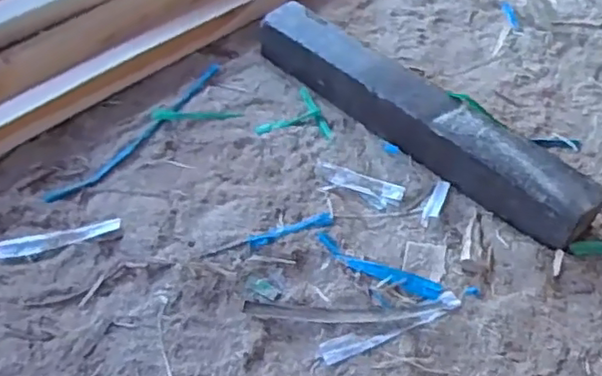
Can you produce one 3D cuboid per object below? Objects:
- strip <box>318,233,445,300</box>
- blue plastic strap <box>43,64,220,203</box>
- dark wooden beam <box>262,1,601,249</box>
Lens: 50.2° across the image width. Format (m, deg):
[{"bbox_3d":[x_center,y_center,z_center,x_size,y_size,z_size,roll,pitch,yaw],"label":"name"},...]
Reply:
[{"bbox_3d":[0.112,0.118,0.955,0.202,0.011,0.038,22,54,22],"label":"strip"},{"bbox_3d":[-0.279,-0.107,1.144,0.044,0.016,0.416,27,56,25],"label":"blue plastic strap"},{"bbox_3d":[0.192,-0.140,1.112,0.116,0.094,0.682,-36,59,-26],"label":"dark wooden beam"}]

